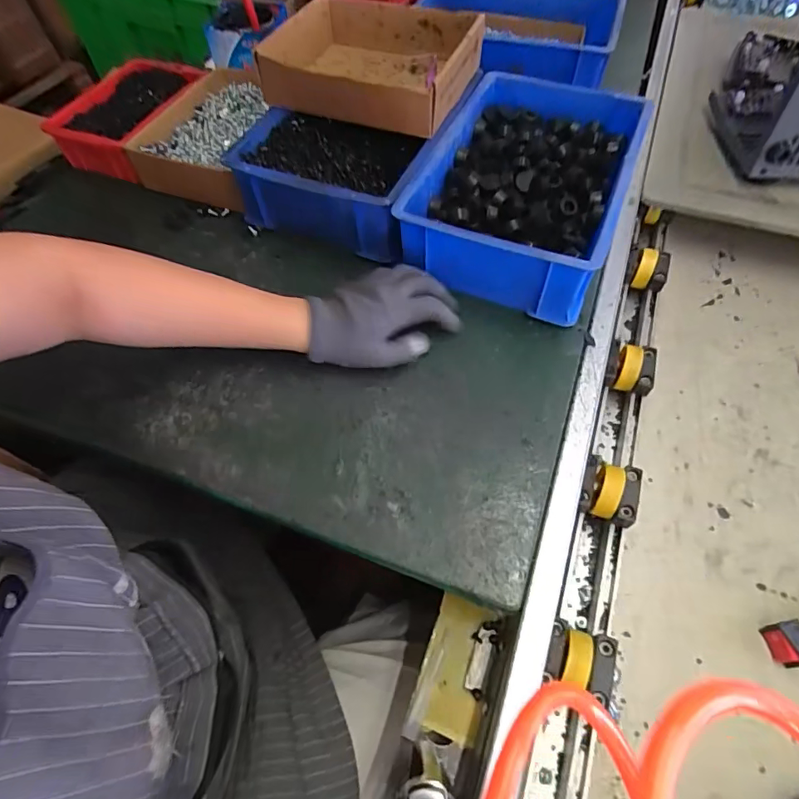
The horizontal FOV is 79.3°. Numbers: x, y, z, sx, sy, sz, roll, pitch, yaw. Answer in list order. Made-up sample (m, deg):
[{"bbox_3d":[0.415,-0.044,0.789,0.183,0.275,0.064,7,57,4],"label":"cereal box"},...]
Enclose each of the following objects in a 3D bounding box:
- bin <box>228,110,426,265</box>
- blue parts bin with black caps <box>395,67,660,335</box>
[{"bbox_3d":[-0.077,-0.248,0.544,0.198,0.078,0.134,17,61,11],"label":"bin"},{"bbox_3d":[0.141,-0.241,0.535,0.198,0.083,0.303,20,62,12],"label":"blue parts bin with black caps"}]

